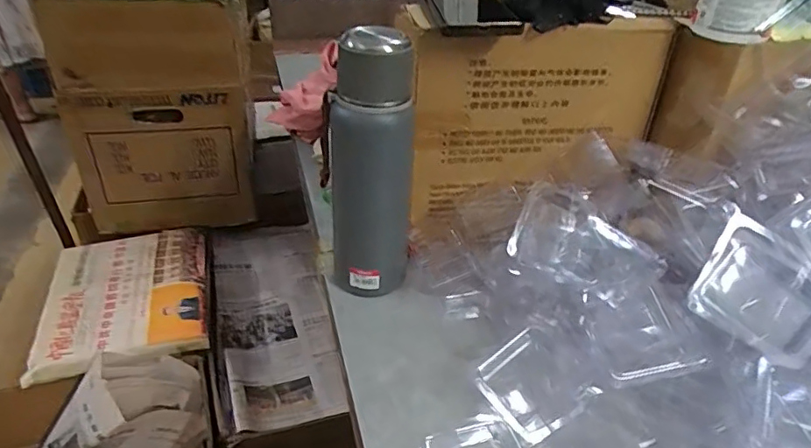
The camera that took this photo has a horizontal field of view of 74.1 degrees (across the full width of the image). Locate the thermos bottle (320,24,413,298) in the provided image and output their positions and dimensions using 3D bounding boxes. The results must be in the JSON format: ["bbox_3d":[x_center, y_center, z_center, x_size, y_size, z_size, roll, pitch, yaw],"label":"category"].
[{"bbox_3d":[-0.037,-0.049,0.545,0.071,0.274,0.074,-15,40,-25],"label":"thermos bottle"}]

